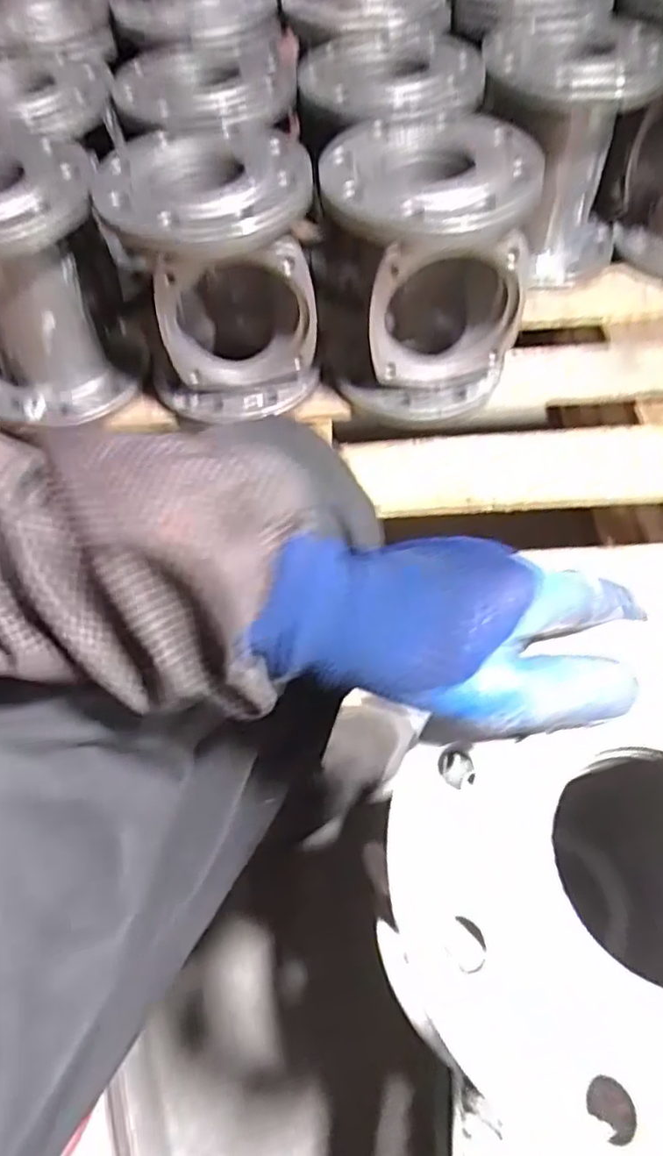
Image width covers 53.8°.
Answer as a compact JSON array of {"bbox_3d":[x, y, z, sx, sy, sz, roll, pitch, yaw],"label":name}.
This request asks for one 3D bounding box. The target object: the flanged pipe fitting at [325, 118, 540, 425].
[{"bbox_3d":[0.092,-0.302,0.663,0.182,0.217,0.167,-8,59,-2],"label":"flanged pipe fitting"}]

